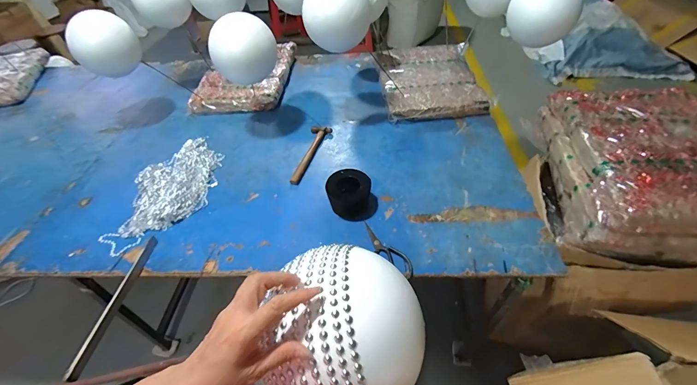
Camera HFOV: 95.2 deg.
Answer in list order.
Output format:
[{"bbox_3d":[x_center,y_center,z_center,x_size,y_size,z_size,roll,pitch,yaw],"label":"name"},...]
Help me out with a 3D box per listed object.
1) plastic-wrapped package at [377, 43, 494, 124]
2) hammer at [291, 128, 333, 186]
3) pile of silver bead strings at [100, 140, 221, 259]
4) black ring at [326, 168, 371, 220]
[{"bbox_3d":[0.321,-0.456,1.282,0.383,0.062,0.537,-3,45,1],"label":"plastic-wrapped package"},{"bbox_3d":[-0.135,-0.130,1.043,0.065,0.020,0.283,12,47,15],"label":"hammer"},{"bbox_3d":[-0.527,-0.021,0.947,0.232,0.033,0.429,-1,45,3],"label":"pile of silver bead strings"},{"bbox_3d":[0.003,0.004,0.845,0.110,0.082,0.120,-2,45,2],"label":"black ring"}]

